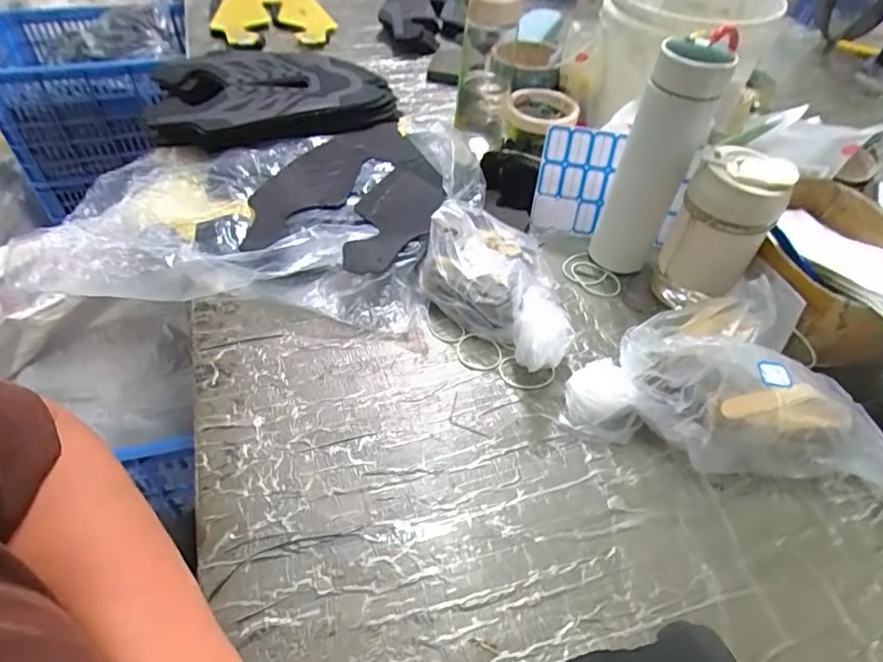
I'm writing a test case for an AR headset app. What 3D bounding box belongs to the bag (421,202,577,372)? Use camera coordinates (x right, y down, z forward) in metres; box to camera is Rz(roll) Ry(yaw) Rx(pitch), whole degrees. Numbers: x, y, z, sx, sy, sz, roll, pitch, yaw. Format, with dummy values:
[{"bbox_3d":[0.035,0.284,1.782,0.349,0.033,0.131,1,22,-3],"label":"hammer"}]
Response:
[{"bbox_3d":[0.069,-0.049,0.546,0.131,0.072,0.190,-32,56,-29],"label":"bag"}]

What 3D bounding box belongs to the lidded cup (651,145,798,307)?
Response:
[{"bbox_3d":[0.269,-0.096,0.540,0.082,0.148,0.068,29,52,22],"label":"lidded cup"}]

